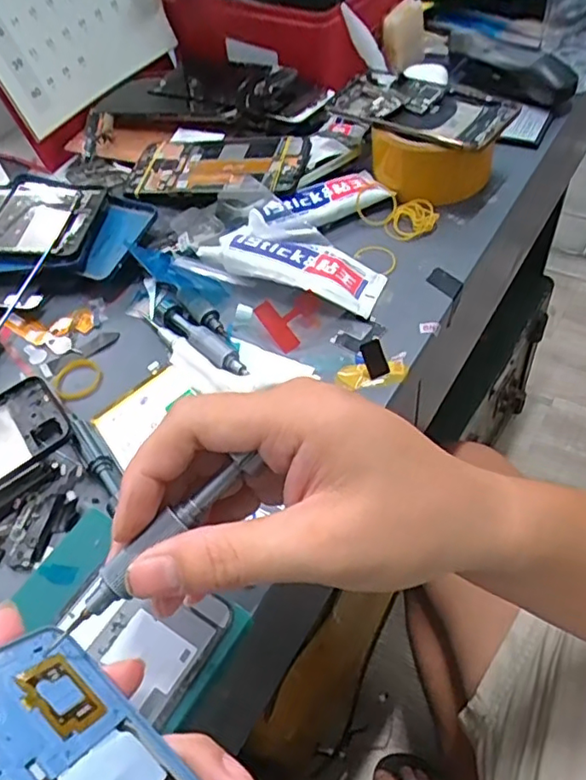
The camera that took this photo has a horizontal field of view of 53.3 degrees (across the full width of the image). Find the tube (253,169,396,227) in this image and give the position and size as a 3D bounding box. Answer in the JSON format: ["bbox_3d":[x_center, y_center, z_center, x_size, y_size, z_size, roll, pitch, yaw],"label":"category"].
[{"bbox_3d":[0.022,-0.148,0.460,0.107,0.021,0.040,-21,55,-13],"label":"tube"}]

